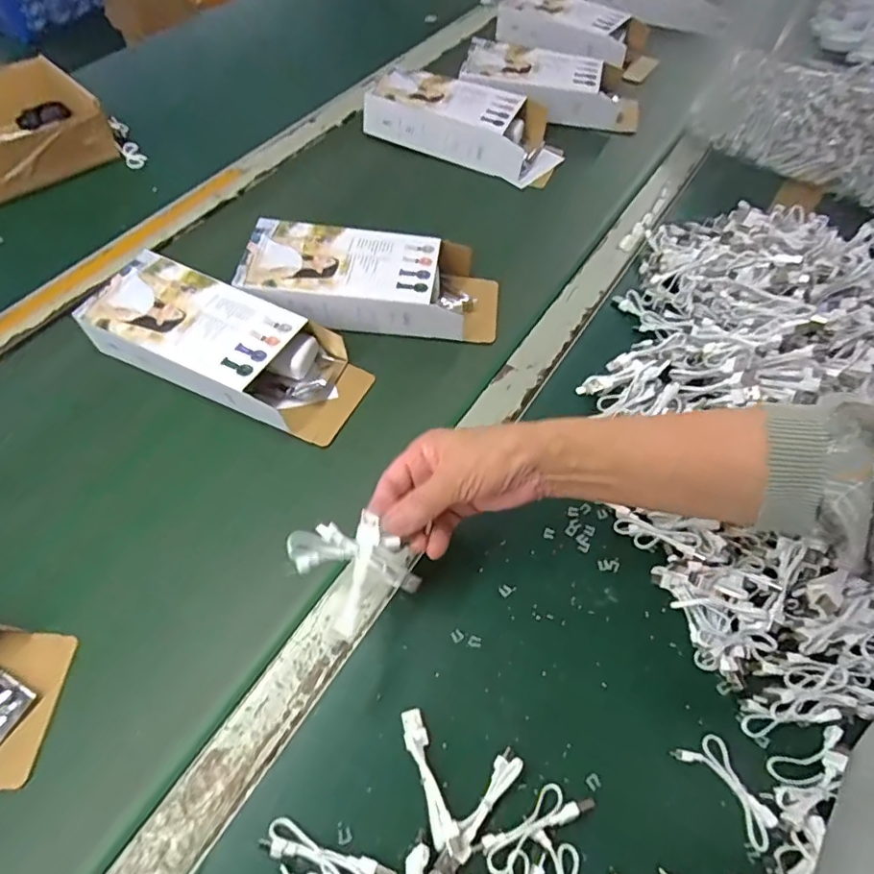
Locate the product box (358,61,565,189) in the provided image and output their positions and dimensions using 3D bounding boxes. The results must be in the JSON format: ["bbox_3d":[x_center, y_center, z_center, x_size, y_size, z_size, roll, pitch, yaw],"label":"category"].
[{"bbox_3d":[0.041,-0.417,0.739,0.250,0.059,0.112,22,65,9],"label":"product box"}]

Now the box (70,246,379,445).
[{"bbox_3d":[-0.194,-0.084,0.517,0.251,0.050,0.109,22,60,11],"label":"box"}]

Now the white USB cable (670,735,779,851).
[{"bbox_3d":[0.188,0.222,0.358,0.030,0.012,0.067,-33,64,-22],"label":"white USB cable"}]

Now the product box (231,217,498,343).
[{"bbox_3d":[-0.063,-0.158,0.570,0.250,0.053,0.107,4,57,0],"label":"product box"}]

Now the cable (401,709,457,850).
[{"bbox_3d":[-0.006,0.211,0.351,0.015,0.017,0.076,-15,59,-12],"label":"cable"}]

